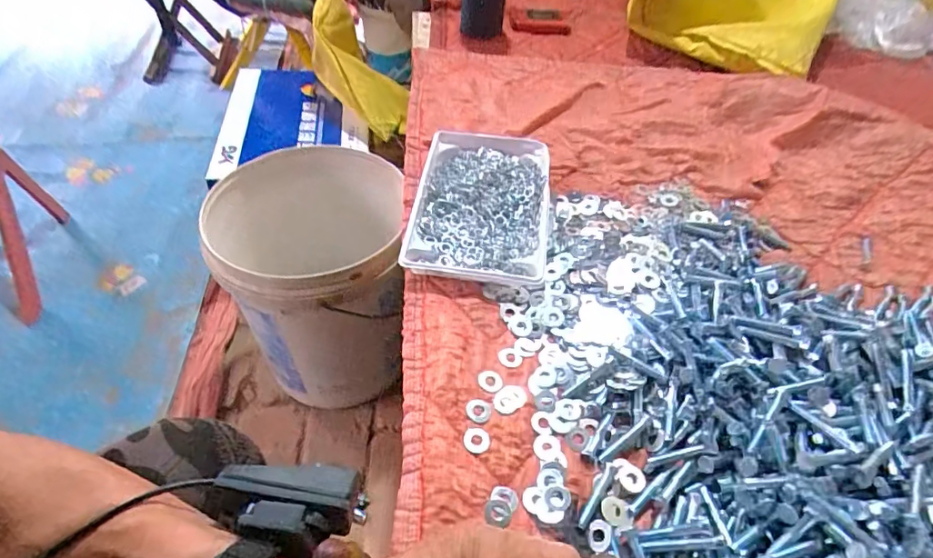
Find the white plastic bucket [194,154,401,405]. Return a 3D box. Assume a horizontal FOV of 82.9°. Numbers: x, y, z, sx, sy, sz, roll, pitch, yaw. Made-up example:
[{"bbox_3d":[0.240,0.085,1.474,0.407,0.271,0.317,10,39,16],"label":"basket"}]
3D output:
[{"bbox_3d":[-0.233,0.014,0.892,0.263,0.362,0.264,-3,50,-5],"label":"white plastic bucket"}]

